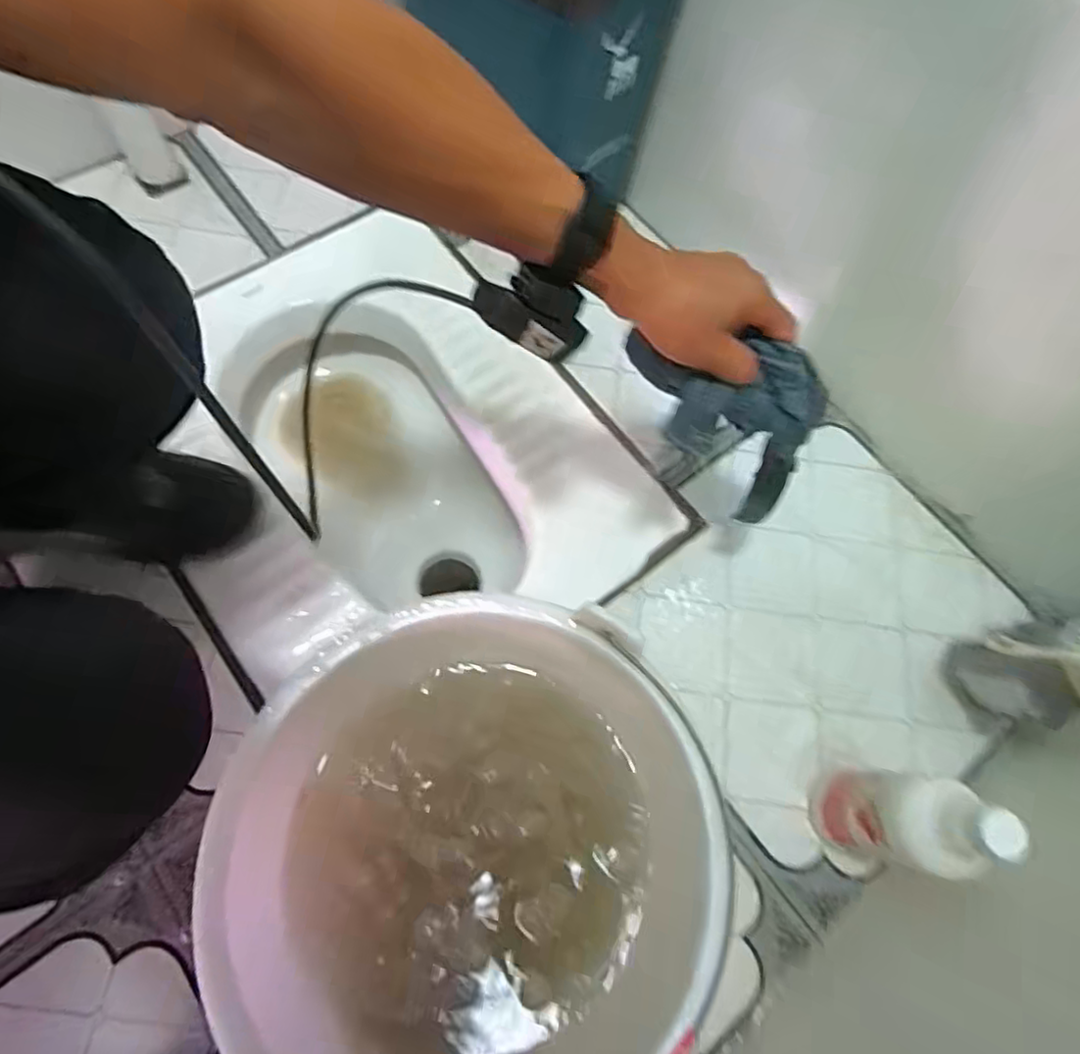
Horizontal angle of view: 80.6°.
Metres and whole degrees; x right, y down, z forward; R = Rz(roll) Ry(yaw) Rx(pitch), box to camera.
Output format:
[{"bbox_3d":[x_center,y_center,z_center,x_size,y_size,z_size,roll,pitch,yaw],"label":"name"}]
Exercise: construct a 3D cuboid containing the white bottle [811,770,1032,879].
[{"bbox_3d":[0.264,0.217,0.477,0.056,0.192,0.072,8,69,-2],"label":"white bottle"}]

